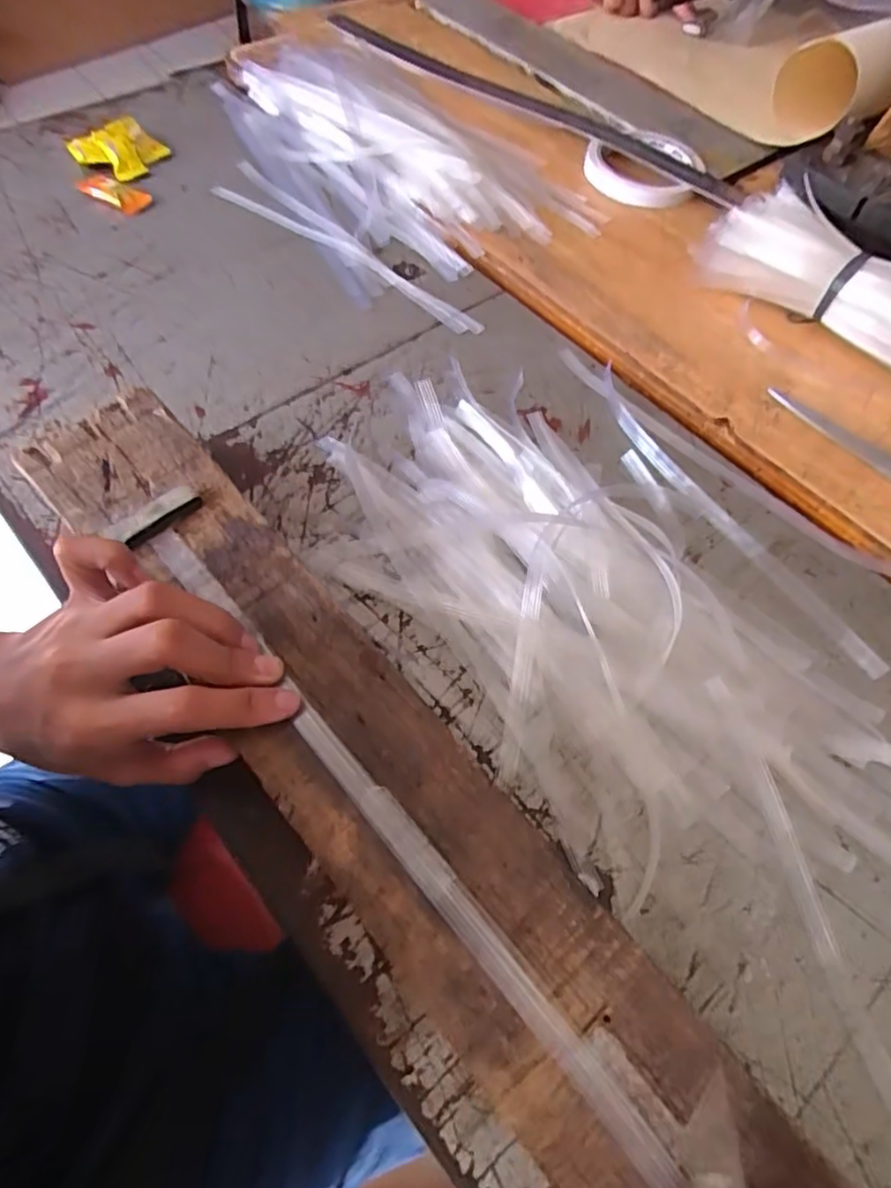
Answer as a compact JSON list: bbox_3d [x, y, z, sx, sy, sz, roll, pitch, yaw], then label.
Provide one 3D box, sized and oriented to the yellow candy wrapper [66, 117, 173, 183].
[{"bbox_3d":[-0.254,-0.347,0.504,0.067,0.011,0.059,40,65,17],"label":"yellow candy wrapper"}]

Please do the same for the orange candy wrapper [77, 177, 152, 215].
[{"bbox_3d":[-0.248,-0.296,0.478,0.054,0.009,0.020,23,62,9],"label":"orange candy wrapper"}]

